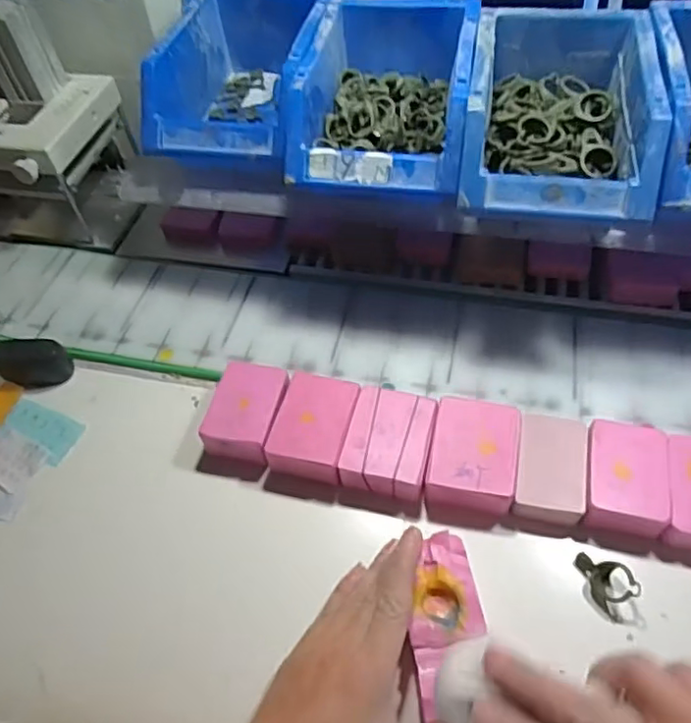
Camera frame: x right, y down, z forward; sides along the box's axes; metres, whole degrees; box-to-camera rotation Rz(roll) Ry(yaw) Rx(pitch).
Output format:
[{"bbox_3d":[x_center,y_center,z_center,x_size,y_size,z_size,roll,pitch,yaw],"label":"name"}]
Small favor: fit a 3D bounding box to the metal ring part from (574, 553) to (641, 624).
[{"bbox_3d":[0.164,0.136,0.372,0.022,0.022,0.042,-19,56,-9],"label":"metal ring part"}]

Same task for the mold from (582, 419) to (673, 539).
[{"bbox_3d":[0.187,0.079,0.399,0.049,0.026,0.071,10,57,11],"label":"mold"}]

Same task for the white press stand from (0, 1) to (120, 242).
[{"bbox_3d":[-0.320,-0.232,0.576,0.153,0.161,0.137,9,54,11],"label":"white press stand"}]

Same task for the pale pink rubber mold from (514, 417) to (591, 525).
[{"bbox_3d":[0.143,0.073,0.418,0.044,0.018,0.076,9,57,10],"label":"pale pink rubber mold"}]

